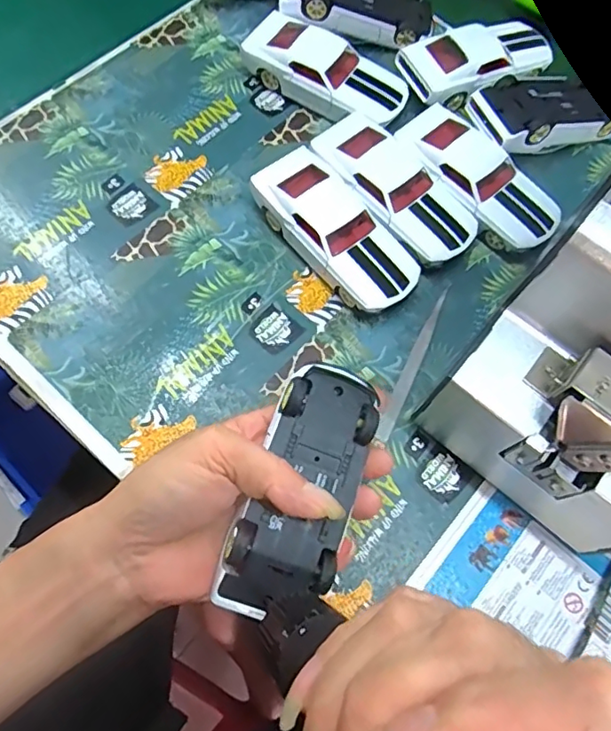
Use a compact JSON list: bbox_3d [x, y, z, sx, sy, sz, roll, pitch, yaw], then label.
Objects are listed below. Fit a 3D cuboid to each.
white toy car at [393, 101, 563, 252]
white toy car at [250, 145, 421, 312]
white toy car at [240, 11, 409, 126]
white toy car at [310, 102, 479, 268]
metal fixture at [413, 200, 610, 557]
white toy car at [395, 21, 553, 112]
[{"bbox_3d":[0.123,-0.133,0.387,0.054,0.030,0.123,-38,76,-18],"label":"white toy car"},{"bbox_3d":[0.021,-0.090,0.369,0.051,0.033,0.126,-37,76,-18],"label":"white toy car"},{"bbox_3d":[0.016,-0.225,0.416,0.128,0.032,0.056,30,70,8],"label":"white toy car"},{"bbox_3d":[0.063,-0.122,0.383,0.056,0.032,0.125,-37,75,-17],"label":"white toy car"},{"bbox_3d":[0.142,0.024,0.272,0.148,0.144,0.093,40,72,11],"label":"metal fixture"},{"bbox_3d":[0.138,-0.241,0.427,0.126,0.030,0.053,-19,71,-12],"label":"white toy car"}]

